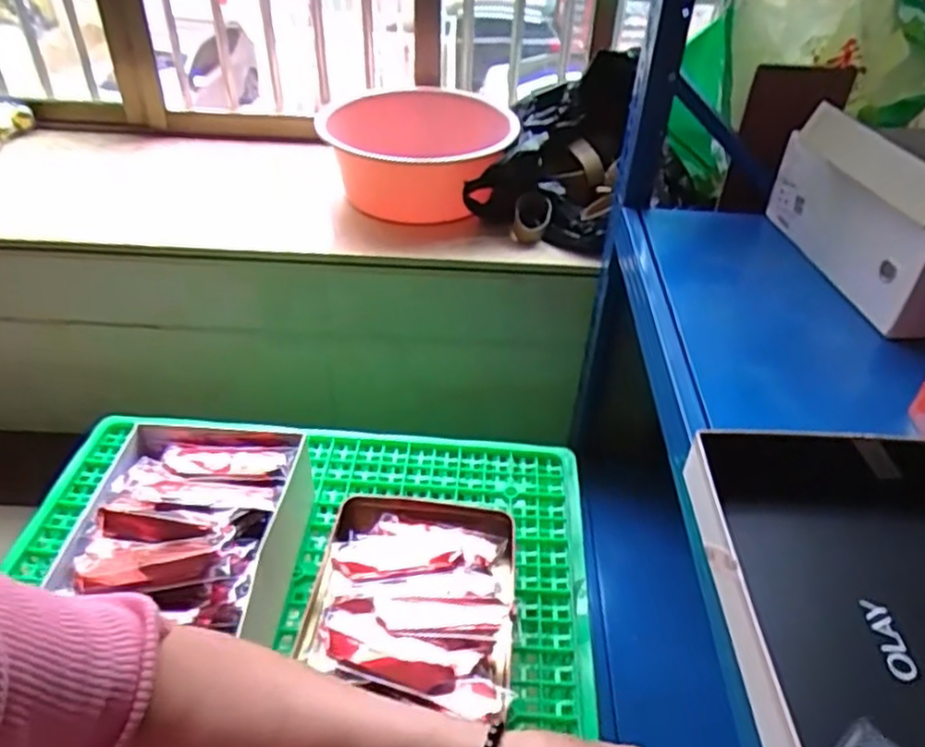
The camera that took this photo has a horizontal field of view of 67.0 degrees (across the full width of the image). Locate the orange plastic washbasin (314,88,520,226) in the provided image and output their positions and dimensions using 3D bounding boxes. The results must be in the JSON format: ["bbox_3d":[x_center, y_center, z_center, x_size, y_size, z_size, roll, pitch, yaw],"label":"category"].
[{"bbox_3d":[-0.095,-0.415,1.333,0.373,0.152,0.358,-1,40,-4],"label":"orange plastic washbasin"}]

